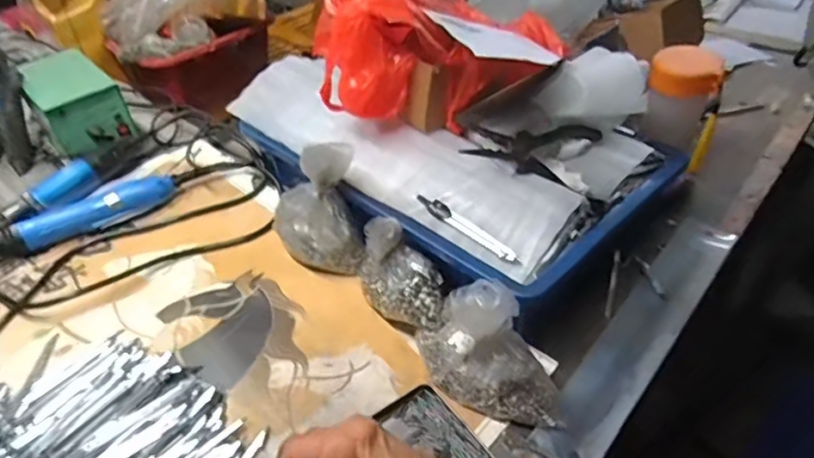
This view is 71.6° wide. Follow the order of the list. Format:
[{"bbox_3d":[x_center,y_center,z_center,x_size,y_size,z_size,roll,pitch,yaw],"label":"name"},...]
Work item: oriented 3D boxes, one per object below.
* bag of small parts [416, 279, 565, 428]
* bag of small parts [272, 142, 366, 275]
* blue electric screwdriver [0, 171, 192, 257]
[{"bbox_3d":[0.065,0.086,0.441,0.078,0.104,0.125,-22,43,-20],"label":"bag of small parts"},{"bbox_3d":[-0.091,-0.018,0.560,0.083,0.124,0.074,-11,40,-9],"label":"bag of small parts"},{"bbox_3d":[-0.371,-0.019,0.649,0.232,0.034,0.050,-21,43,-20],"label":"blue electric screwdriver"}]

